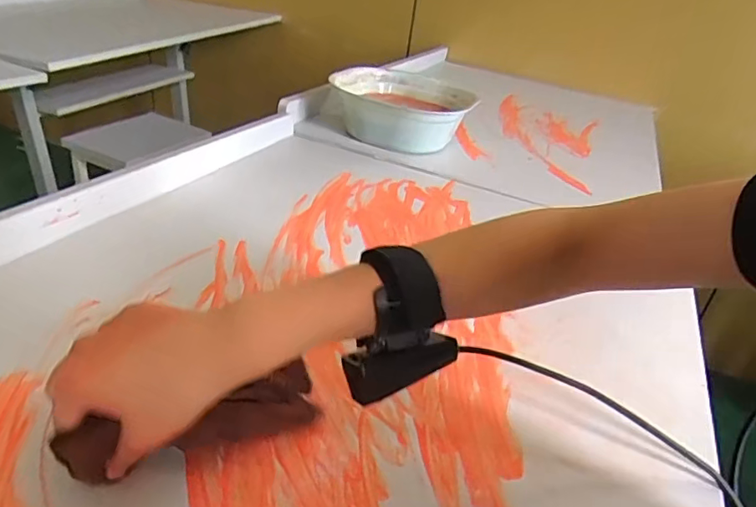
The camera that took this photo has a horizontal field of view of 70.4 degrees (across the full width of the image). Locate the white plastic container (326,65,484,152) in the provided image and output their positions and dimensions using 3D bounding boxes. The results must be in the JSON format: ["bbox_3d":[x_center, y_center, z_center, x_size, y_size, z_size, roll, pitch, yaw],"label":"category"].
[{"bbox_3d":[0.034,-0.238,0.892,0.214,0.087,0.221,6,30,-4],"label":"white plastic container"}]

